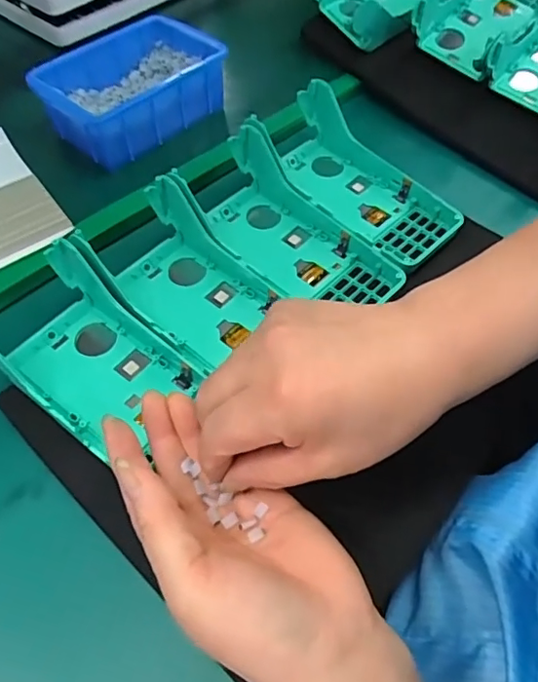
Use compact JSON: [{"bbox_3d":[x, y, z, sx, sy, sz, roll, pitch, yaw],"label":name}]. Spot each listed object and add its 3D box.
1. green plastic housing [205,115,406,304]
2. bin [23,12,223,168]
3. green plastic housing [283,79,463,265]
[{"bbox_3d":[0.012,-0.084,0.383,0.080,0.056,0.169,-38,62,-25],"label":"green plastic housing"},{"bbox_3d":[-0.122,-0.222,0.478,0.159,0.052,0.111,-38,62,-25],"label":"bin"},{"bbox_3d":[0.066,-0.128,0.417,0.076,0.050,0.161,-38,62,-24],"label":"green plastic housing"}]

